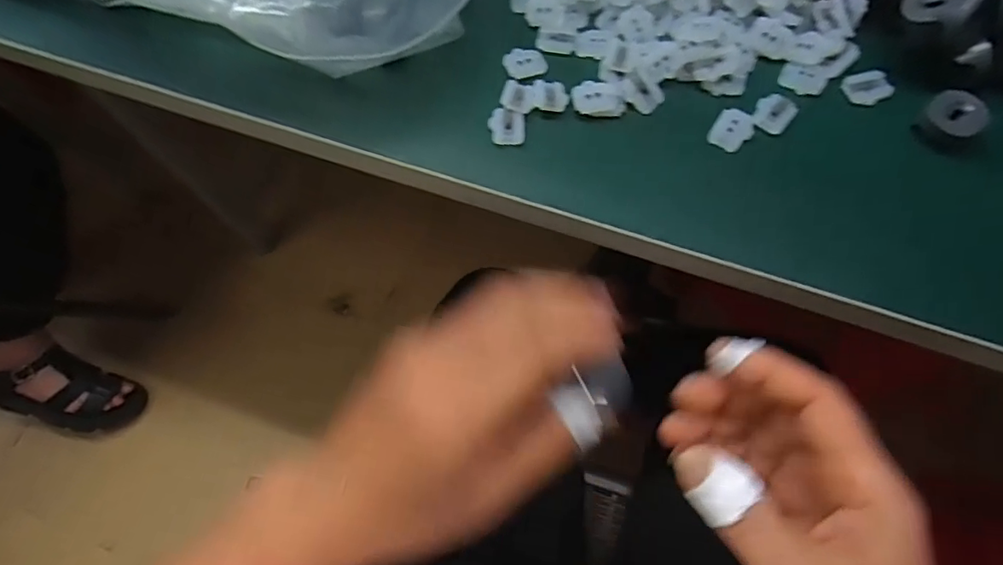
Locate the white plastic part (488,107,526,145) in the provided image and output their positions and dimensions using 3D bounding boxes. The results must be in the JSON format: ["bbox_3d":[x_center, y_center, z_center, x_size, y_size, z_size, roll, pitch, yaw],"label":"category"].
[{"bbox_3d":[0.003,-0.080,0.285,0.019,0.005,0.020,-1,68,2],"label":"white plastic part"}]

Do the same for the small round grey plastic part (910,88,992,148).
[{"bbox_3d":[0.223,-0.081,0.272,0.024,0.016,0.025,-1,68,2],"label":"small round grey plastic part"}]

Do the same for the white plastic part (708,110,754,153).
[{"bbox_3d":[0.118,-0.078,0.280,0.019,0.004,0.022,30,89,13],"label":"white plastic part"}]

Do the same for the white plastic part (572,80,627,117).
[{"bbox_3d":[0.051,-0.095,0.286,0.028,0.007,0.017,9,69,6],"label":"white plastic part"}]

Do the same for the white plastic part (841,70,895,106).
[{"bbox_3d":[0.190,-0.101,0.286,0.021,0.005,0.018,-16,68,-4],"label":"white plastic part"}]

